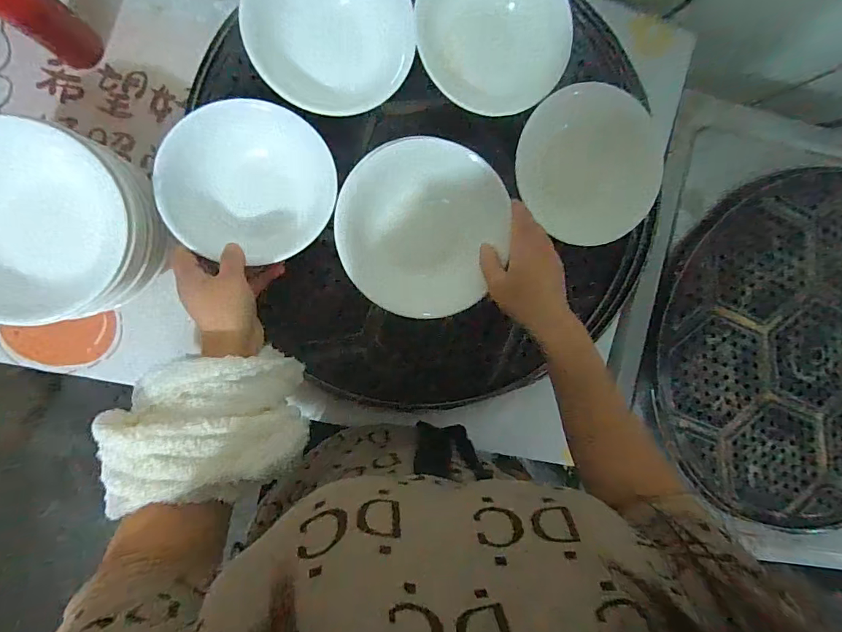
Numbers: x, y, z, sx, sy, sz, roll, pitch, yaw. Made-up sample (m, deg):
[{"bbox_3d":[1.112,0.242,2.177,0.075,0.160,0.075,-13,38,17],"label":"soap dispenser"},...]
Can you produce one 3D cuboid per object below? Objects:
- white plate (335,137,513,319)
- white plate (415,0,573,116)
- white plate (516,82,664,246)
[{"bbox_3d":[0.001,-0.086,0.442,0.159,0.030,0.168,3,93,-9],"label":"white plate"},{"bbox_3d":[0.077,-0.305,0.481,0.169,0.043,0.161,14,92,-10],"label":"white plate"},{"bbox_3d":[0.193,-0.172,0.505,0.153,0.032,0.169,-42,99,-3],"label":"white plate"}]

